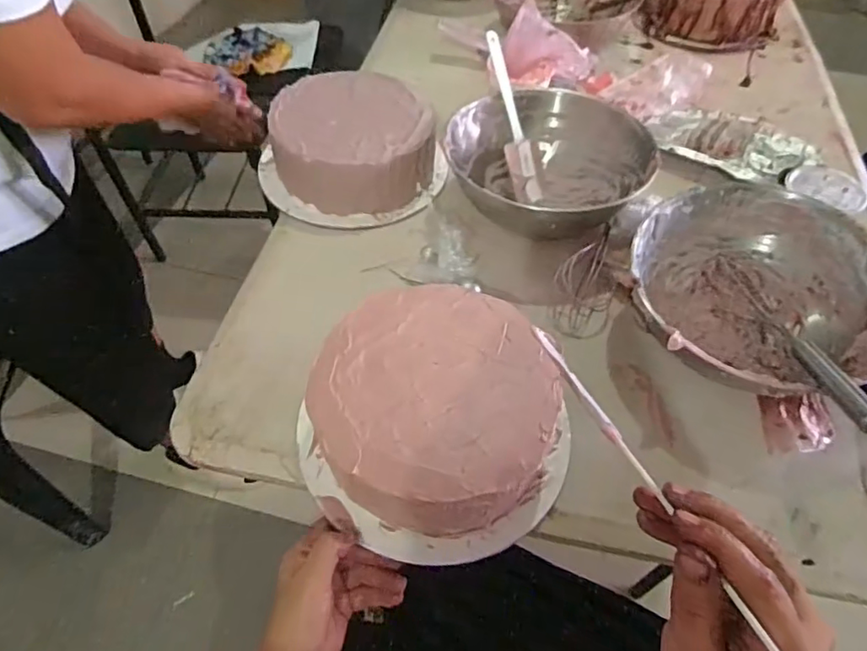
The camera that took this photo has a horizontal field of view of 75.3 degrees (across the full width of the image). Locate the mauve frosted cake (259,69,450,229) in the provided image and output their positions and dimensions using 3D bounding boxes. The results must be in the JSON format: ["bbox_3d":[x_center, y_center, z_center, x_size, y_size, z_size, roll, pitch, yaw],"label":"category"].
[{"bbox_3d":[-0.096,-0.227,0.720,0.214,0.091,0.202,9,53,6],"label":"mauve frosted cake"}]

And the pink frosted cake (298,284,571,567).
[{"bbox_3d":[-0.002,0.080,0.479,0.202,0.087,0.211,1,52,-1],"label":"pink frosted cake"}]

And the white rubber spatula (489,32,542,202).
[{"bbox_3d":[0.101,-0.266,0.719,0.033,0.015,0.218,-12,92,-11],"label":"white rubber spatula"}]

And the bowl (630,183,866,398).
[{"bbox_3d":[0.311,-0.029,0.557,0.234,0.088,0.225,1,52,-1],"label":"bowl"}]

